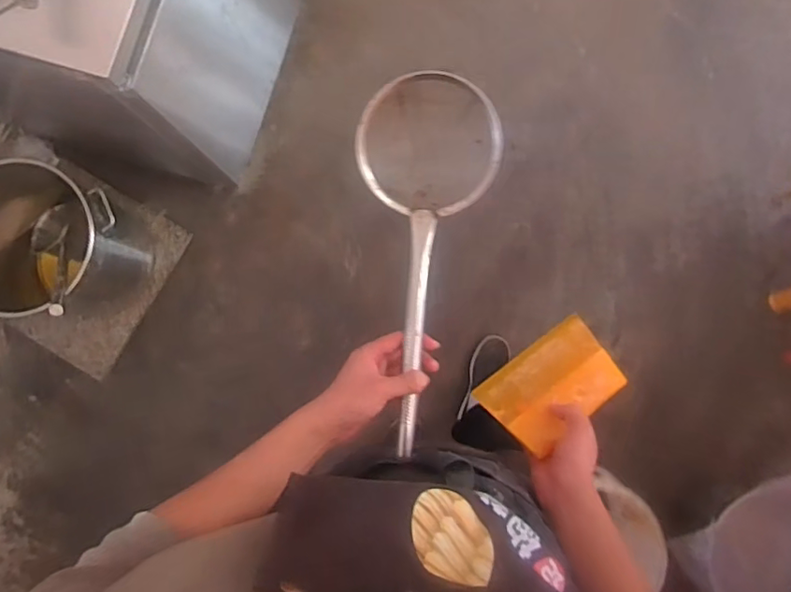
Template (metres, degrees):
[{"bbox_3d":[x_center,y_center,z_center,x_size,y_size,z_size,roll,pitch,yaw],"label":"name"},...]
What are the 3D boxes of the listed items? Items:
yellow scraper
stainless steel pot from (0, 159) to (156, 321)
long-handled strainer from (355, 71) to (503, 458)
[{"bbox_3d":[0.206,0.114,0.728,0.185,0.010,0.109,-34,71,-18],"label":"yellow scraper"},{"bbox_3d":[-0.894,-0.125,1.492,0.394,0.387,0.383,0,85,3],"label":"stainless steel pot"},{"bbox_3d":[0.031,-0.036,0.641,0.152,0.066,0.405,3,91,2],"label":"long-handled strainer"}]

